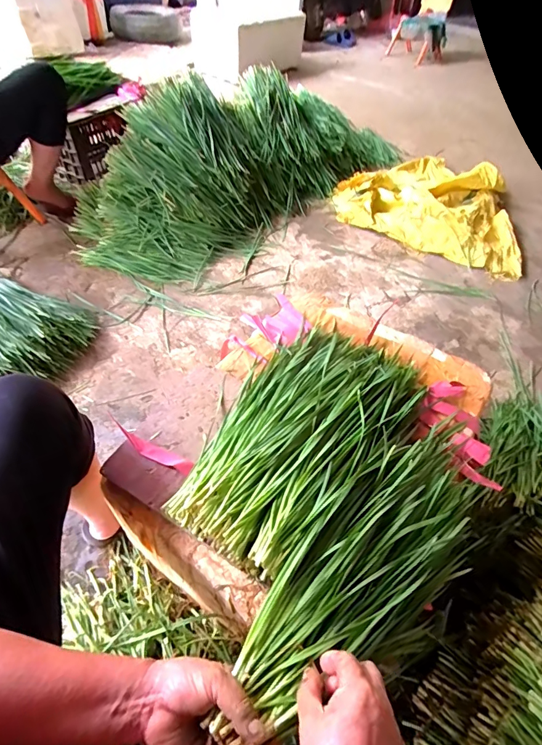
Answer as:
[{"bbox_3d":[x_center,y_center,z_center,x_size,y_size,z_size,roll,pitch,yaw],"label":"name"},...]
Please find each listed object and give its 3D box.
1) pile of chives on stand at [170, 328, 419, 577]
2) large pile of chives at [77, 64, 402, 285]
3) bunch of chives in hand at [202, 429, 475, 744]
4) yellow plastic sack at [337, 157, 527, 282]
[{"bbox_3d":[0.056,0.070,0.581,0.232,0.087,0.425,34,55,20],"label":"pile of chives on stand"},{"bbox_3d":[-0.033,-0.867,1.520,0.486,0.415,1.431,38,57,23],"label":"large pile of chives"},{"bbox_3d":[0.134,0.223,0.474,0.412,0.071,0.159,-24,55,-38],"label":"bunch of chives in hand"},{"bbox_3d":[0.712,-0.758,1.687,0.777,0.129,0.708,23,56,16],"label":"yellow plastic sack"}]

